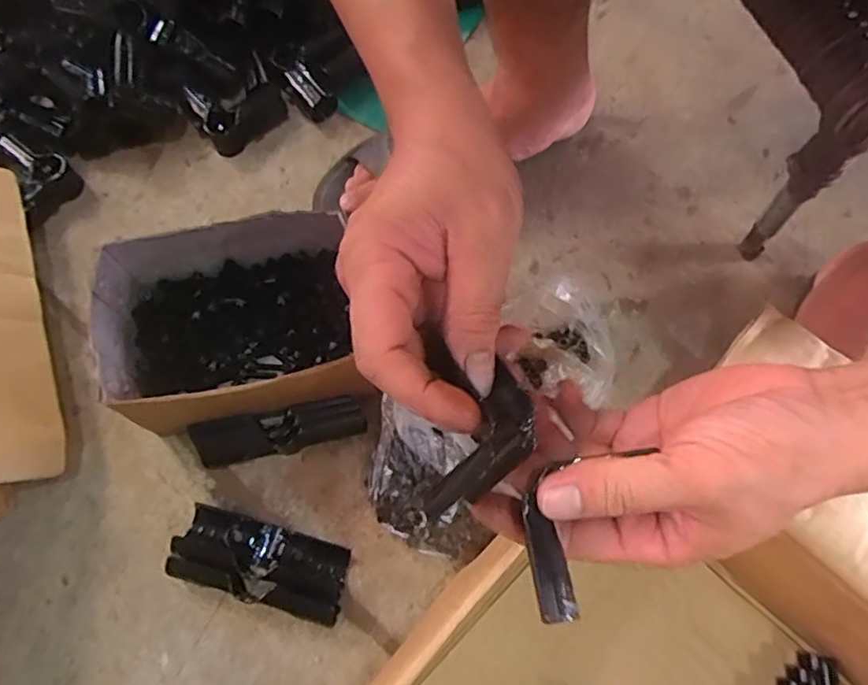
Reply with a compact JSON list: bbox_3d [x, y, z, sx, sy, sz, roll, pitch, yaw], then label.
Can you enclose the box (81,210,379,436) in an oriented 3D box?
[{"bbox_3d":[-0.158,-0.015,0.494,0.189,0.094,0.149,-11,69,-2],"label":"box"}]

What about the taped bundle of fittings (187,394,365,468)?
[{"bbox_3d":[-0.125,0.070,0.496,0.133,0.029,0.039,-11,99,-4],"label":"taped bundle of fittings"}]

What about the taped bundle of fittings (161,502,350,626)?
[{"bbox_3d":[-0.132,0.166,0.462,0.131,0.025,0.053,15,70,8],"label":"taped bundle of fittings"}]

